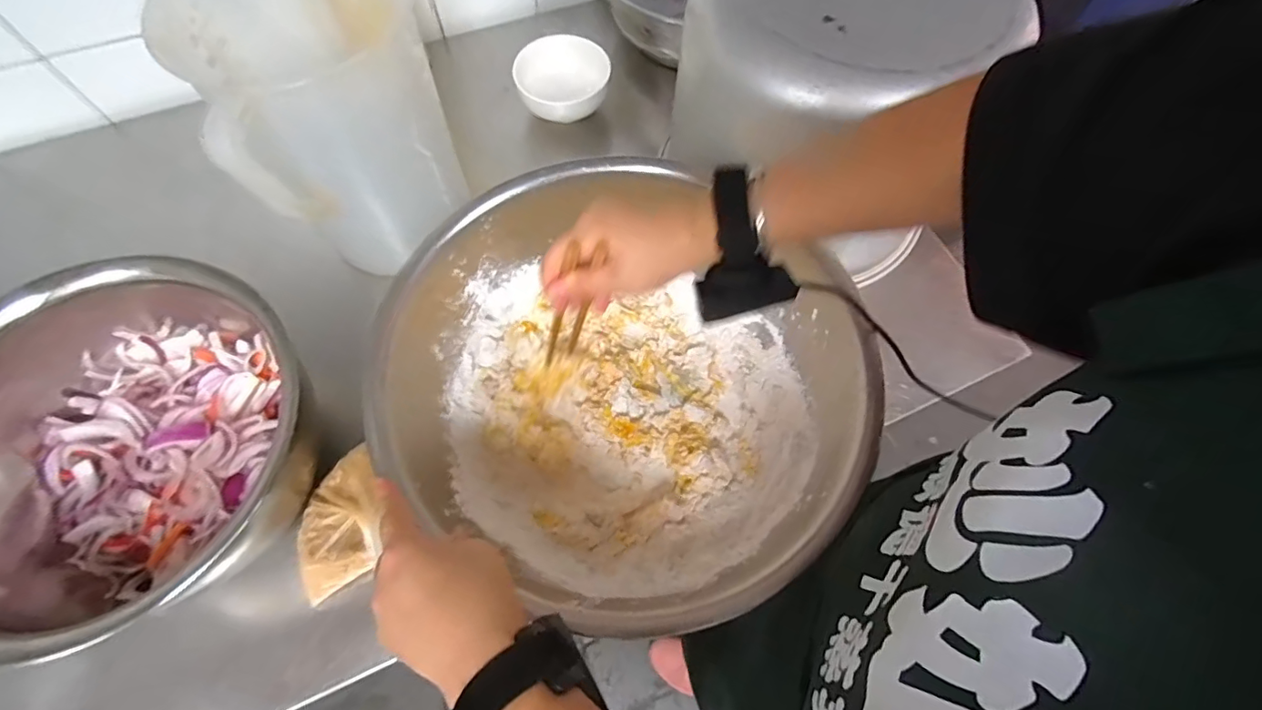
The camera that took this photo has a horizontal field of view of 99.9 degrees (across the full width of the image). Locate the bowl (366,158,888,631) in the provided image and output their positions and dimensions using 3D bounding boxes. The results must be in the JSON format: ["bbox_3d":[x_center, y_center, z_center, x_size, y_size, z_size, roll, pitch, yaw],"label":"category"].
[{"bbox_3d":[-0.011,0.029,0.485,0.381,0.132,0.341,35,68,14],"label":"bowl"}]

